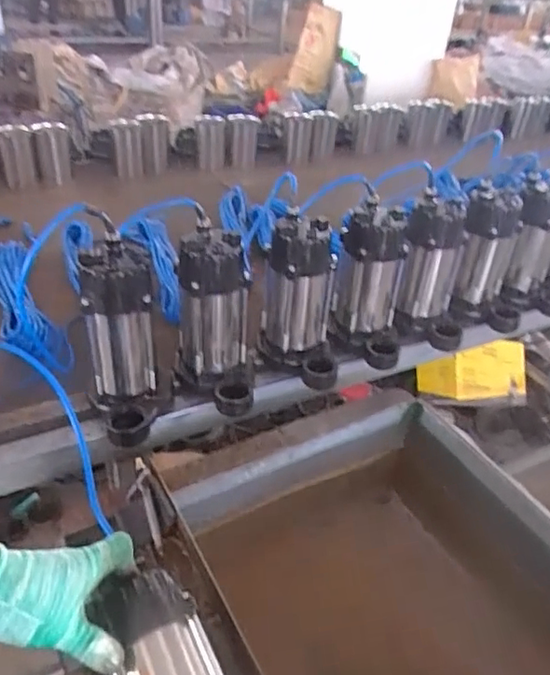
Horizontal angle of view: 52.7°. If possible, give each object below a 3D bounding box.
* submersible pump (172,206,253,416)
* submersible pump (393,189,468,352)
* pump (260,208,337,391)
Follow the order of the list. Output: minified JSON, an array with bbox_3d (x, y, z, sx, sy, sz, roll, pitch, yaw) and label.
[{"bbox_3d":[-0.090,-0.026,0.812,0.112,0.236,0.185,-1,36,-9],"label":"submersible pump"},{"bbox_3d":[0.285,-0.110,0.972,0.133,0.233,0.108,16,37,15],"label":"submersible pump"},{"bbox_3d":[0.041,-0.054,0.854,0.121,0.227,0.137,4,35,-1],"label":"pump"}]

